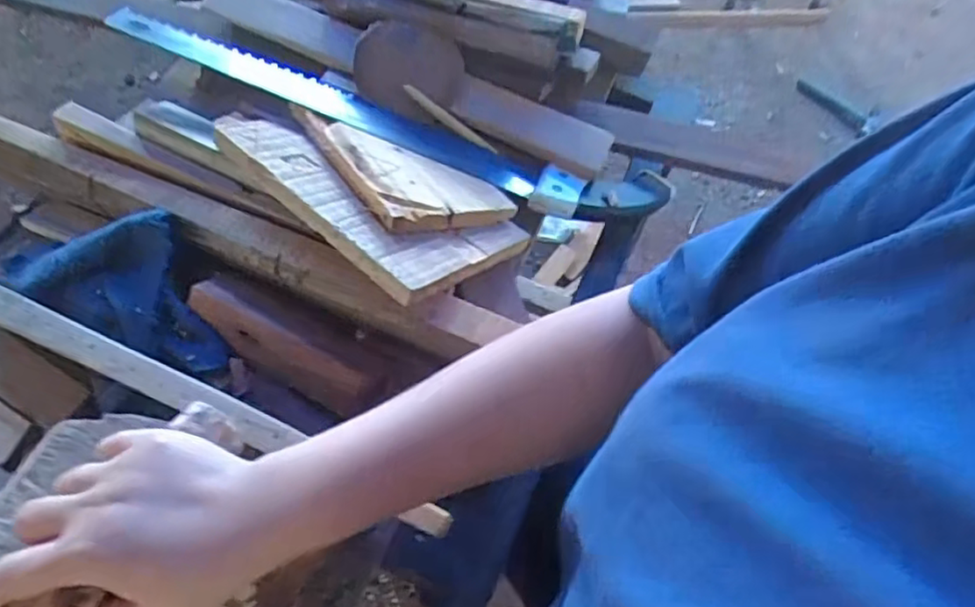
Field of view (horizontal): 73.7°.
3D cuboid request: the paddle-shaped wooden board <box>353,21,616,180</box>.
[{"bbox_3d":[-0.003,-0.185,0.592,0.239,0.016,0.083,22,78,-3],"label":"paddle-shaped wooden board"}]

